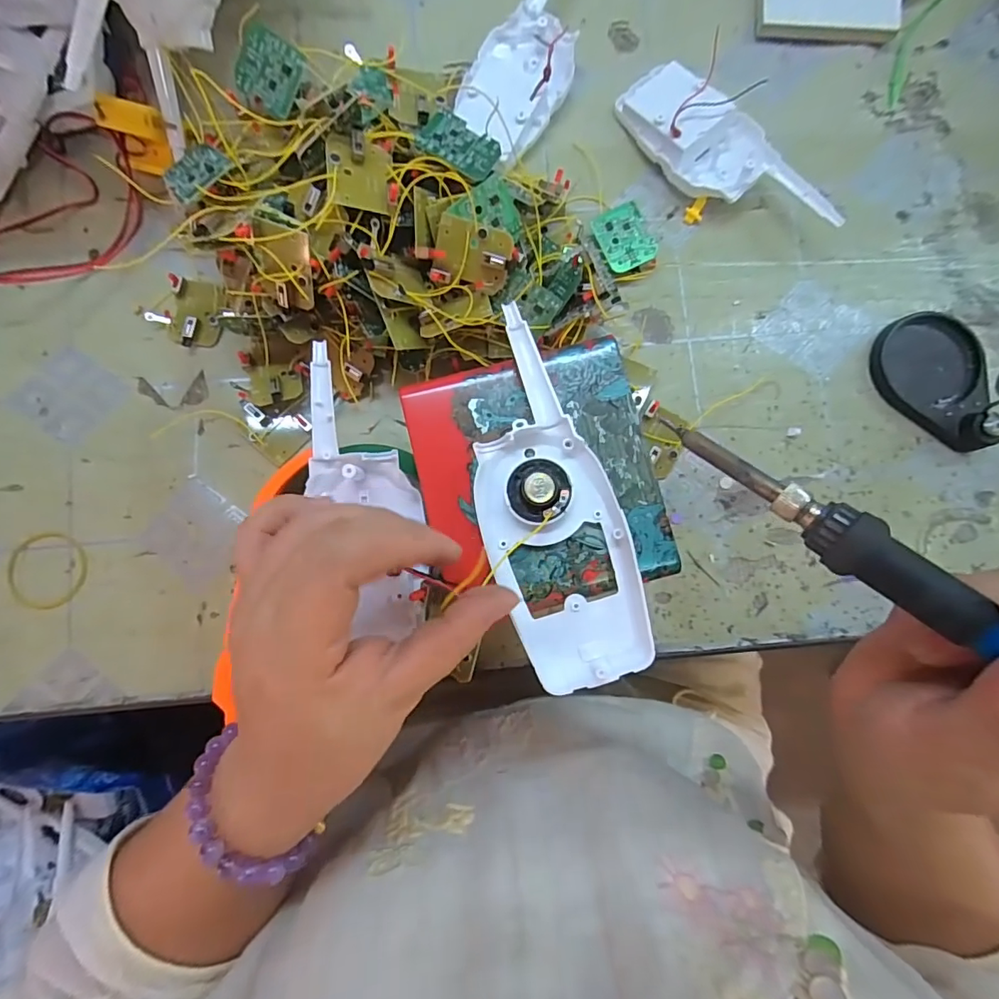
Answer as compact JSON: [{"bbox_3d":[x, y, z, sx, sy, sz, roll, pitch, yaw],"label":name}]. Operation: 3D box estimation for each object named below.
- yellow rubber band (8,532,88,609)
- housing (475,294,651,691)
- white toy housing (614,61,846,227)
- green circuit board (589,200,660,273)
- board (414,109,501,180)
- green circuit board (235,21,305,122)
[{"bbox_3d":[-0.288,0.045,0.316,0.049,0.004,0.048,-2,84,-1],"label":"yellow rubber band"},{"bbox_3d":[0.019,-0.002,0.217,0.058,0.019,0.159,-15,84,-2],"label":"housing"},{"bbox_3d":[0.149,-0.228,0.332,0.062,0.027,0.154,-37,86,-4],"label":"white toy housing"},{"bbox_3d":[0.082,-0.172,0.327,0.033,0.004,0.042,-26,84,3],"label":"green circuit board"},{"bbox_3d":[-0.022,-0.196,0.275,0.041,0.004,0.034,25,71,-6],"label":"board"},{"bbox_3d":[-0.124,-0.228,0.269,0.041,0.006,0.037,36,114,9],"label":"green circuit board"}]

